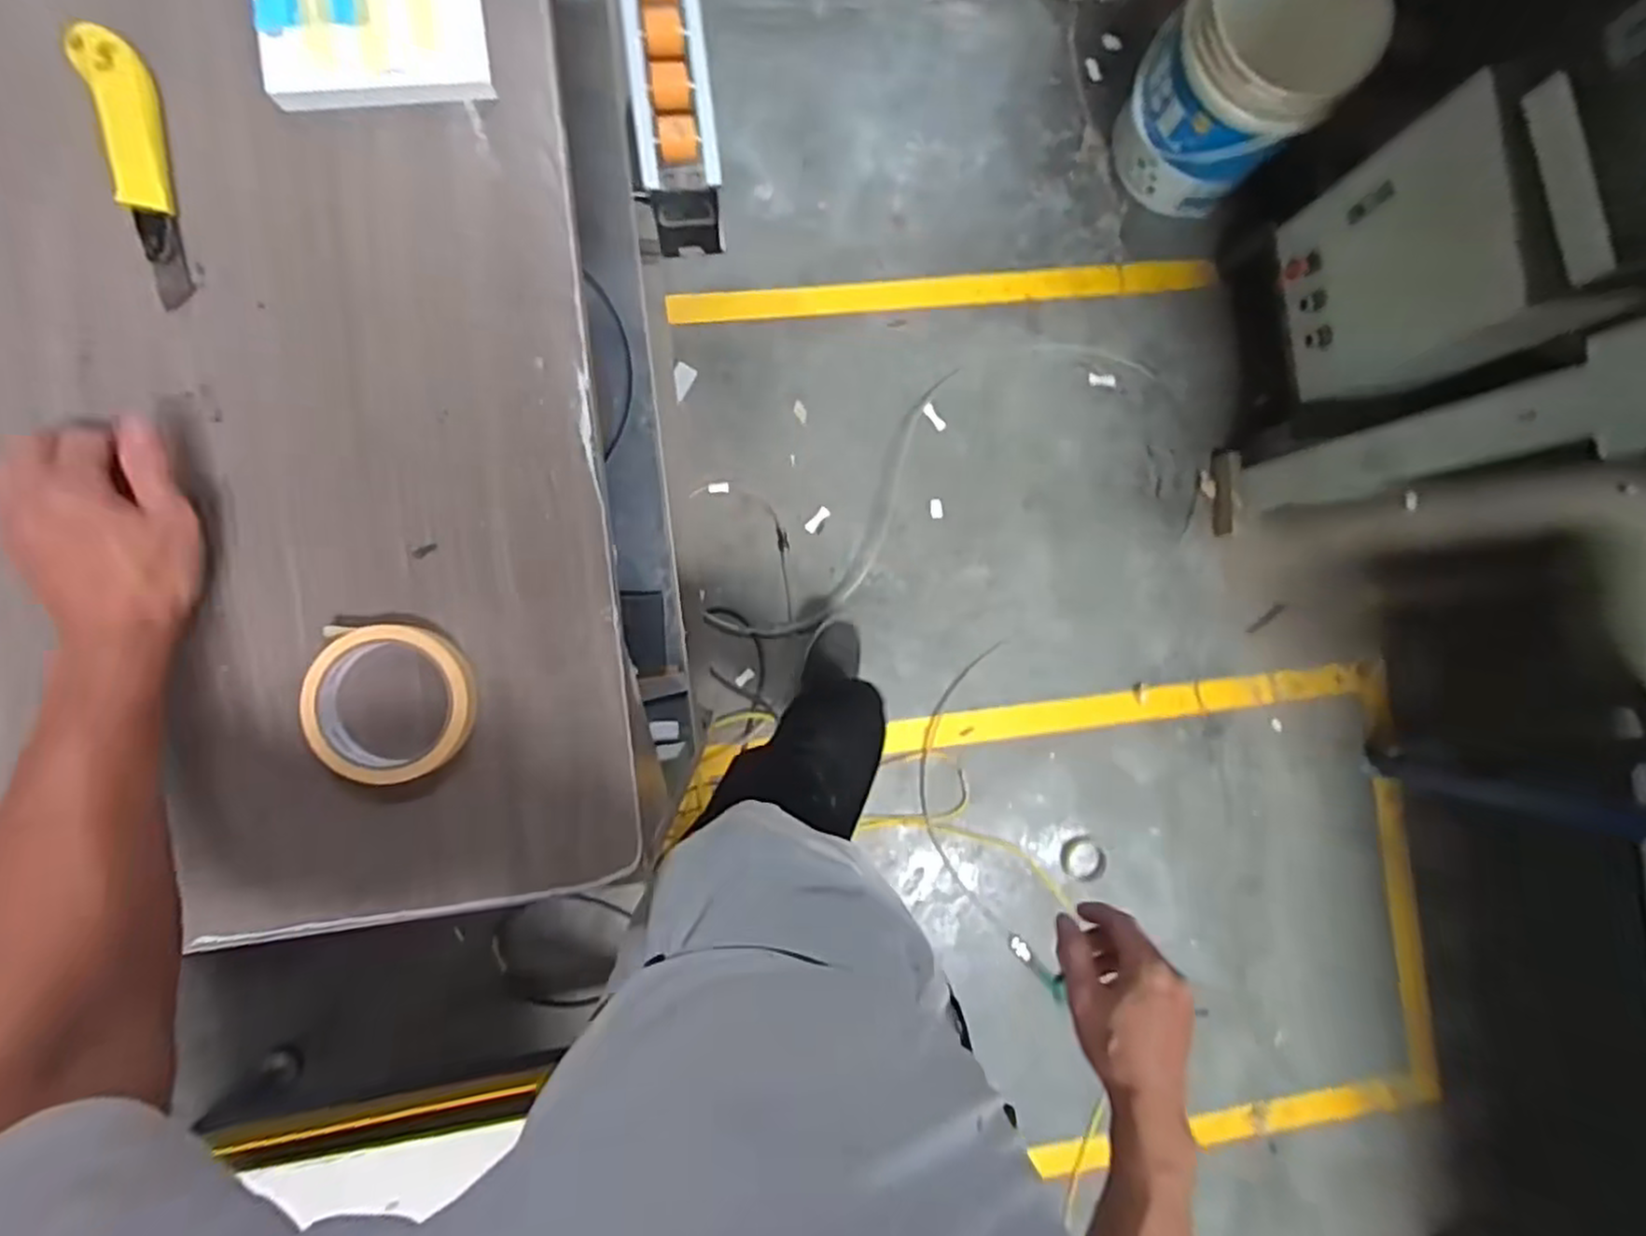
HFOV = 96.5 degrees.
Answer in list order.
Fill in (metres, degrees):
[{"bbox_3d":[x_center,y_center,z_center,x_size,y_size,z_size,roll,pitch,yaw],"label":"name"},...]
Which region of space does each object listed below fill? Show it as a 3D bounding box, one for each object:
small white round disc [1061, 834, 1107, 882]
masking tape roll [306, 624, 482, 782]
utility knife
[{"bbox_3d":[0.518,0.478,1.460,0.086,0.011,0.093,0,89,-6],"label":"small white round disc"},{"bbox_3d":[-0.274,0.053,0.466,0.094,0.027,0.095,0,89,-6],"label":"masking tape roll"},{"bbox_3d":[-0.430,-0.289,0.465,0.037,0.014,0.172,-17,91,-6],"label":"utility knife"}]

